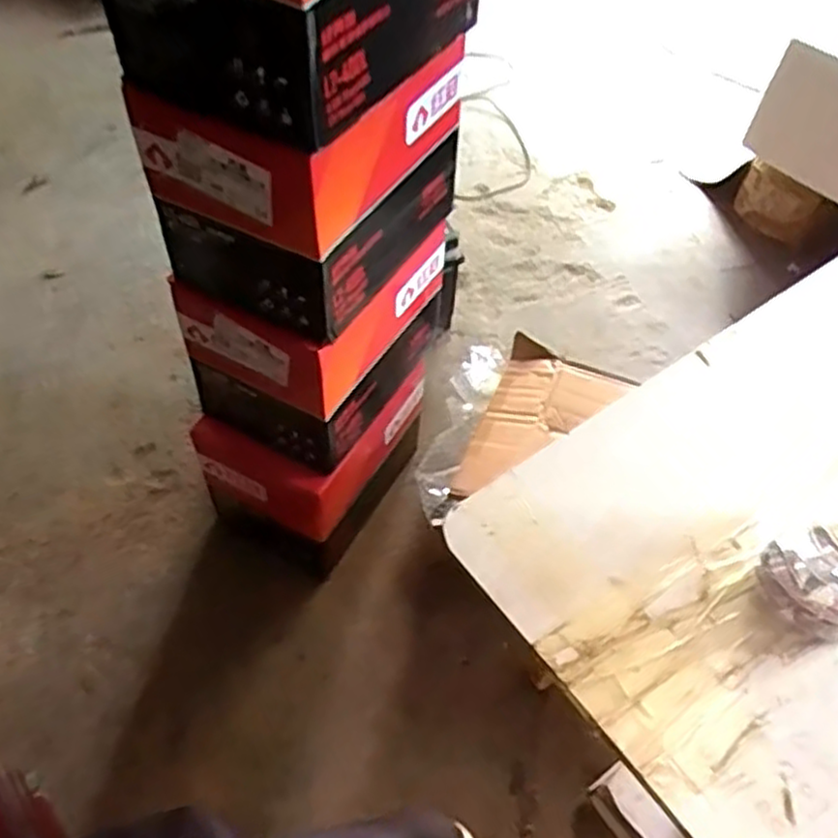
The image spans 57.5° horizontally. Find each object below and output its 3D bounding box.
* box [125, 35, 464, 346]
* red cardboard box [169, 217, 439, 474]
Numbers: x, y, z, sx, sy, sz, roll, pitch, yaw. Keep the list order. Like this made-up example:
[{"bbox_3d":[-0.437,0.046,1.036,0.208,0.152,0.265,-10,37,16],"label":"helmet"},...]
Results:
[{"bbox_3d":[-0.095,-0.232,0.708,0.189,0.212,0.251,27,58,18],"label":"box"},{"bbox_3d":[-0.109,-0.106,0.865,0.179,0.205,0.253,27,58,18],"label":"red cardboard box"}]

